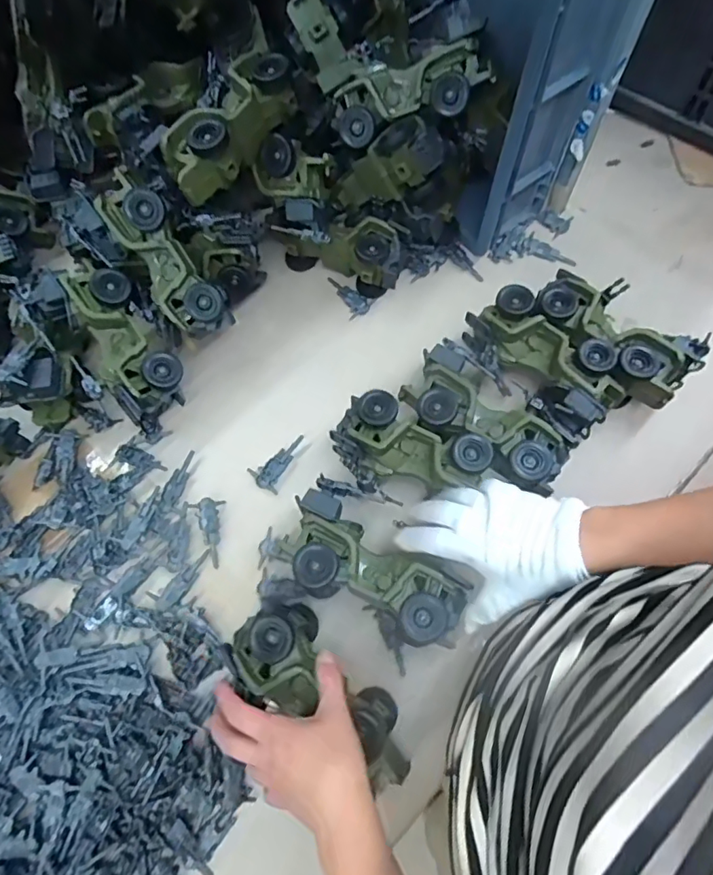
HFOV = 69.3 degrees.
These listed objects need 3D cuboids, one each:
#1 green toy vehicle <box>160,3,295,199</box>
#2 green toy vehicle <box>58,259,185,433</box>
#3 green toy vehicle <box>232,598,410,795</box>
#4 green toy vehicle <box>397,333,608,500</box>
[{"bbox_3d":[-0.142,-0.352,0.570,0.067,0.074,0.191,32,73,14],"label":"green toy vehicle"},{"bbox_3d":[-0.272,-0.112,0.607,0.086,0.071,0.211,-27,94,-8],"label":"green toy vehicle"},{"bbox_3d":[-0.029,0.235,0.488,0.192,0.076,0.081,36,74,10],"label":"green toy vehicle"},{"bbox_3d":[0.156,-0.024,0.597,0.197,0.075,0.123,32,73,15],"label":"green toy vehicle"}]

